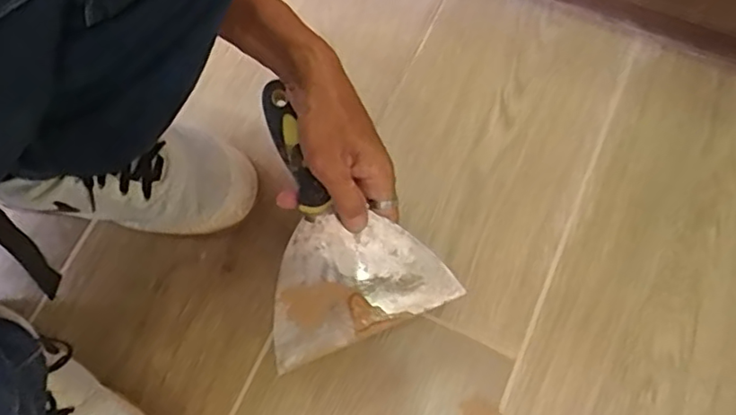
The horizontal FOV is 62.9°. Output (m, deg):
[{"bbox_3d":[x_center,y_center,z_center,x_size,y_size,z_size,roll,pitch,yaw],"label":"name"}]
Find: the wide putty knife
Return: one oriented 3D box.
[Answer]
[{"bbox_3d":[-0.034,0.002,0.447,0.133,0.034,0.189,-22,72,-6],"label":"wide putty knife"}]

